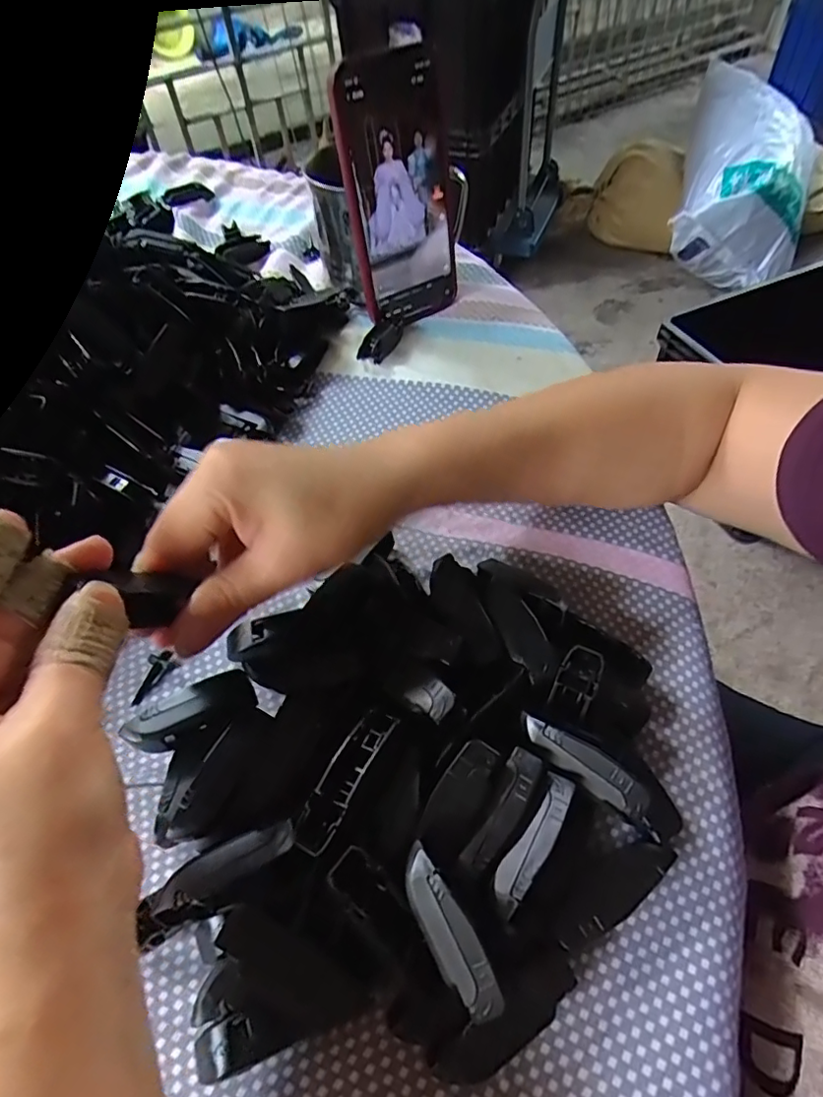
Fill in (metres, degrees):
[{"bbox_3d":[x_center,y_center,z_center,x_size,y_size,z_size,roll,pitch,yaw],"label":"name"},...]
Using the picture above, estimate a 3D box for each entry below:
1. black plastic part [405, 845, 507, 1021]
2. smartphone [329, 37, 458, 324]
[{"bbox_3d":[0.012,0.125,0.183,0.013,0.006,0.053,-26,74,-14],"label":"black plastic part"},{"bbox_3d":[-0.007,-0.239,0.385,0.074,0.154,0.013,-27,46,-16],"label":"smartphone"}]

